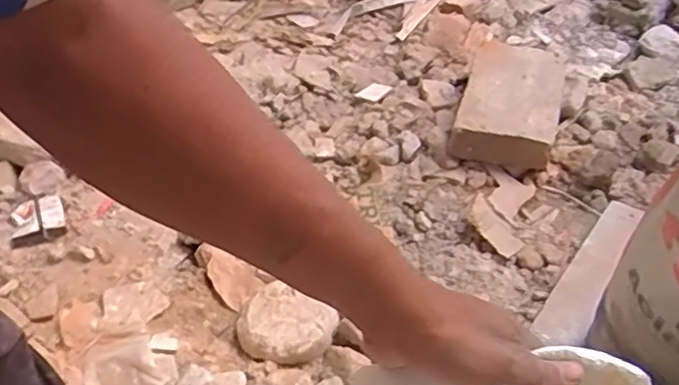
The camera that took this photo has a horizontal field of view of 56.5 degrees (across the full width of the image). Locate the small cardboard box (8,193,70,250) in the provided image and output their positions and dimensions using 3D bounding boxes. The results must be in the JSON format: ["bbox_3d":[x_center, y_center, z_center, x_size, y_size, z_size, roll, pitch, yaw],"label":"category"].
[{"bbox_3d":[-0.611,0.059,1.272,0.101,0.015,0.121,-21,52,-14],"label":"small cardboard box"}]

